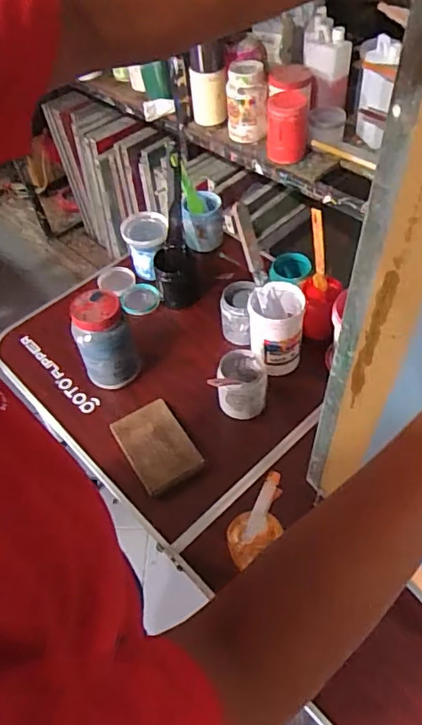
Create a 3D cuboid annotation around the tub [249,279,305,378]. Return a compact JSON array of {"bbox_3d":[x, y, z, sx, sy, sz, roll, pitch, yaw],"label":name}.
[{"bbox_3d":[0.118,-0.050,0.940,0.091,0.152,0.111,3,52,8],"label":"tub"}]

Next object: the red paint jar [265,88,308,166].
[{"bbox_3d":[0.182,-0.548,1.230,0.093,0.156,0.086,3,52,8],"label":"red paint jar"}]

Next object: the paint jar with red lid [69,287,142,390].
[{"bbox_3d":[-0.190,-0.037,0.930,0.097,0.171,0.082,-19,53,-9],"label":"paint jar with red lid"}]

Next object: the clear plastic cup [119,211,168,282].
[{"bbox_3d":[-0.135,-0.253,1.120,0.095,0.106,0.098,-3,52,4],"label":"clear plastic cup"}]

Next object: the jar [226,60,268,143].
[{"bbox_3d":[0.089,-0.635,1.284,0.097,0.183,0.097,-1,52,5],"label":"jar"}]

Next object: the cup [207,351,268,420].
[{"bbox_3d":[0.054,0.036,0.906,0.090,0.087,0.088,-3,52,4],"label":"cup"}]

